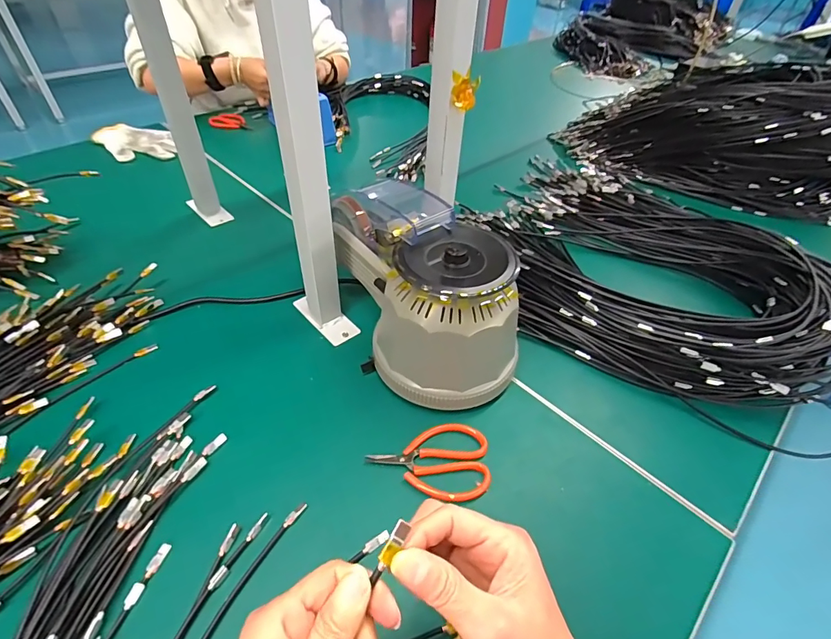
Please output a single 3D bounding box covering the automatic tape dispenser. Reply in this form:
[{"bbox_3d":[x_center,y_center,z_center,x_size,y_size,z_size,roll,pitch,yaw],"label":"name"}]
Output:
[{"bbox_3d":[0.003,-0.042,0.479,0.136,0.147,0.262,-15,48,-17],"label":"automatic tape dispenser"}]

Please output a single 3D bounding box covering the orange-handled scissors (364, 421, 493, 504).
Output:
[{"bbox_3d":[0.013,0.133,0.405,0.112,0.017,0.070,5,45,2],"label":"orange-handled scissors"}]

